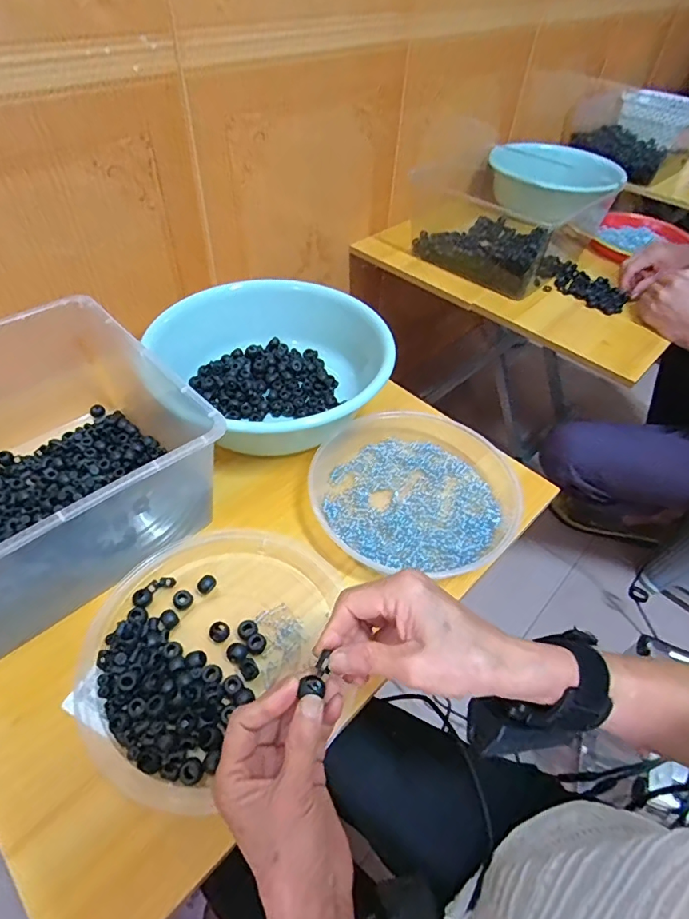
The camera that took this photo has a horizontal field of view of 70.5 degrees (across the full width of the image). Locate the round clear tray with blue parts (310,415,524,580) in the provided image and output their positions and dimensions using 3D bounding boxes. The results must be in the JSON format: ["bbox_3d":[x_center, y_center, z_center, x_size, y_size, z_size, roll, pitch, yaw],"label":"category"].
[{"bbox_3d":[0.078,0.028,0.553,0.223,0.036,0.216,2,48,-2],"label":"round clear tray with blue parts"}]

